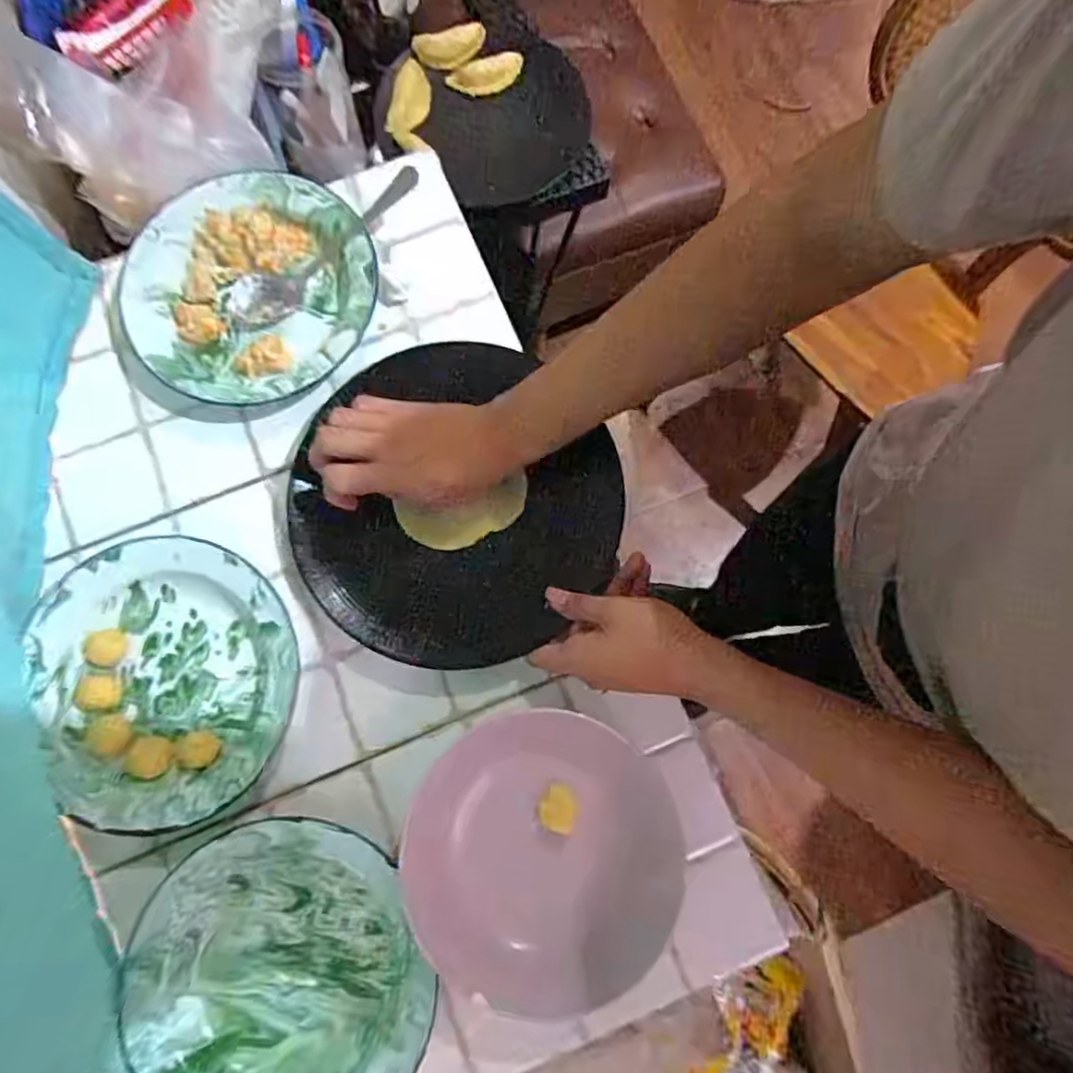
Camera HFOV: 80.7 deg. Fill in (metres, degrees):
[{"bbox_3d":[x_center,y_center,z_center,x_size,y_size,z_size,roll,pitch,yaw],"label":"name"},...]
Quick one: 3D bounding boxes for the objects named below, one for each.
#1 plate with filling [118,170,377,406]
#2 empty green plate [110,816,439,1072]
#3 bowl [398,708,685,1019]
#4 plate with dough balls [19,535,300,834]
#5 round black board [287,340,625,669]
[{"bbox_3d":[-0.246,-0.212,0.548,0.201,0.027,0.206,0,79,0],"label":"plate with filling"},{"bbox_3d":[-0.189,0.316,0.450,0.207,0.027,0.204,0,79,0],"label":"empty green plate"},{"bbox_3d":[0.007,0.229,0.463,0.197,0.047,0.185,0,79,0],"label":"bowl"},{"bbox_3d":[-0.285,0.108,0.492,0.194,0.032,0.206,0,79,0],"label":"plate with dough balls"},{"bbox_3d":[-0.070,-0.030,0.521,0.264,0.022,0.253,0,79,0],"label":"round black board"}]

